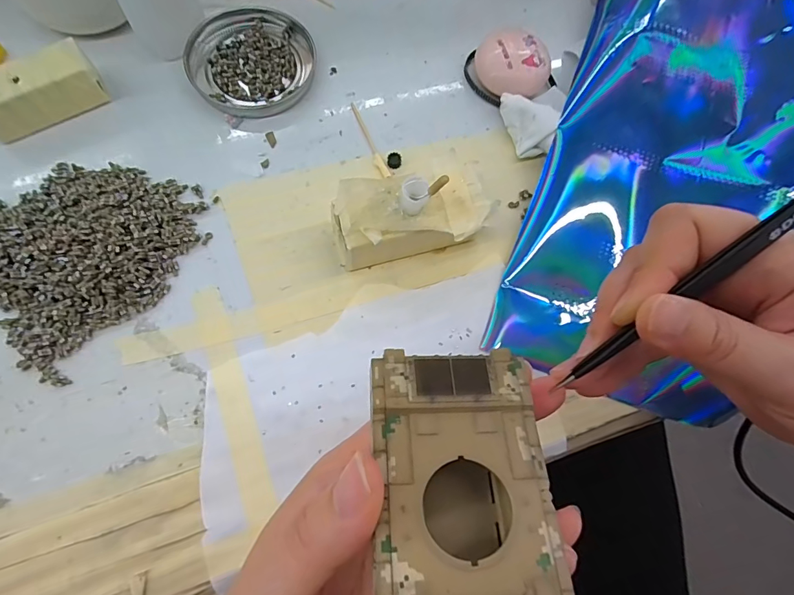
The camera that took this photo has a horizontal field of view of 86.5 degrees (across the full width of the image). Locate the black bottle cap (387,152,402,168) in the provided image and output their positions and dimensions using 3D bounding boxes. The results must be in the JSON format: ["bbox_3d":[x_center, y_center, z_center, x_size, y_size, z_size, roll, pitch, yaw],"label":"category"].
[{"bbox_3d":[-0.002,-0.084,0.259,0.009,0.004,0.008,-4,73,-4],"label":"black bottle cap"}]

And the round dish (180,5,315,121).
[{"bbox_3d":[-0.093,-0.153,0.272,0.078,0.010,0.079,1,72,-2],"label":"round dish"}]

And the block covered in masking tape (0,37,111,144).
[{"bbox_3d":[-0.203,-0.116,0.242,0.064,0.027,0.024,-33,77,-12],"label":"block covered in masking tape"}]

